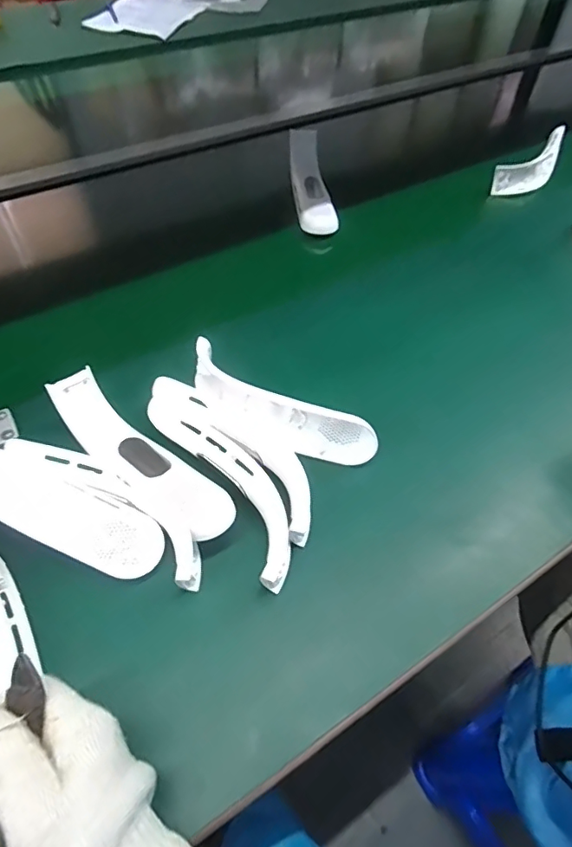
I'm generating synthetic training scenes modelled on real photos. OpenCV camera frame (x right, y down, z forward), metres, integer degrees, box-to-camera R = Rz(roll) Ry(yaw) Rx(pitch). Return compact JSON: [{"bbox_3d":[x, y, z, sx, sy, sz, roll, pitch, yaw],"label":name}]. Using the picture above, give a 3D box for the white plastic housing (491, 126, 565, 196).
[{"bbox_3d":[0.392,-0.406,0.788,0.190,0.043,0.051,-38,63,-23],"label":"white plastic housing"}]

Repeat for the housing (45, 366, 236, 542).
[{"bbox_3d":[-0.122,0.025,0.416,0.193,0.030,0.048,35,62,22],"label":"housing"}]

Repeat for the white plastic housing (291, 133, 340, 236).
[{"bbox_3d":[0.036,-0.339,0.717,0.050,0.056,0.183,-5,55,-4],"label":"white plastic housing"}]

